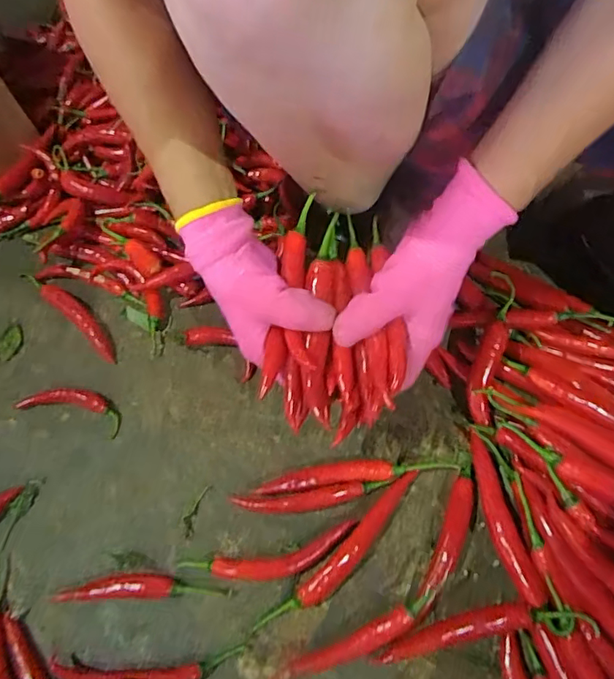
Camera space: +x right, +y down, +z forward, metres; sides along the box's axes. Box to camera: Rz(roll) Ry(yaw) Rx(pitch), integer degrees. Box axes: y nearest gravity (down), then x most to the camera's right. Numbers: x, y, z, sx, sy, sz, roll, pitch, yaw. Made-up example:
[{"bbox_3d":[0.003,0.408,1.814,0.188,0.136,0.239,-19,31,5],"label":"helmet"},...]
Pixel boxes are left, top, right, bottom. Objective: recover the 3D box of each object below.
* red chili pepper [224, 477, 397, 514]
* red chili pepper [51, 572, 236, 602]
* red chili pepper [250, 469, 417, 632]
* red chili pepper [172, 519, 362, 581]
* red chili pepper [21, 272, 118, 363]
[{"bbox_3d":[0.004,0.144,0.464,0.142,0.013,0.020,-6,64,-1],"label":"red chili pepper"},{"bbox_3d":[-0.140,0.209,0.435,0.152,0.022,0.020,-2,64,1],"label":"red chili pepper"},{"bbox_3d":[0.033,0.184,0.441,0.183,0.017,0.028,-42,70,-16],"label":"red chili pepper"},{"bbox_3d":[-0.030,0.190,0.443,0.151,0.015,0.031,-14,64,-4],"label":"red chili pepper"},{"bbox_3d":[-0.257,-0.034,0.554,0.153,0.024,0.023,37,71,18],"label":"red chili pepper"}]

